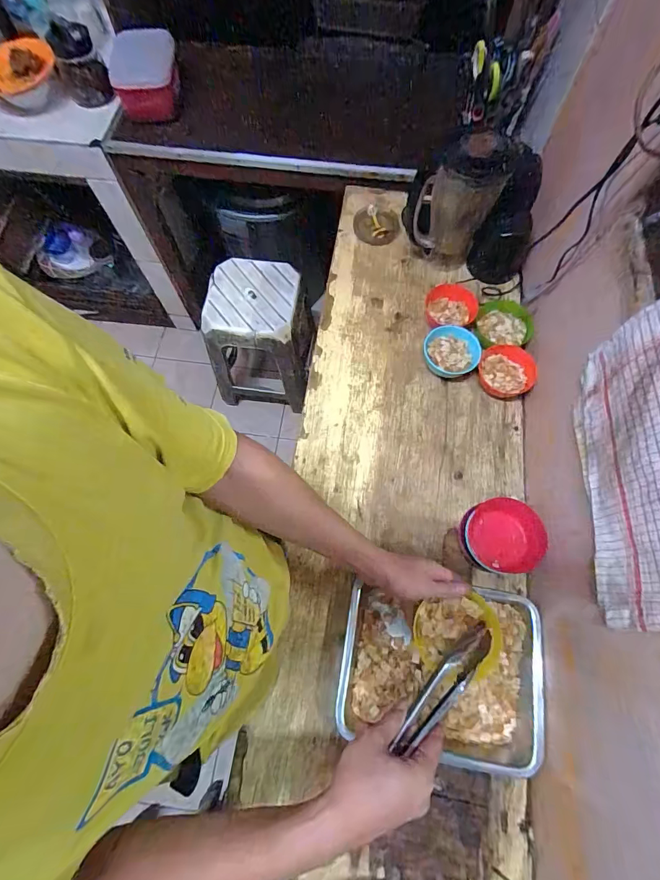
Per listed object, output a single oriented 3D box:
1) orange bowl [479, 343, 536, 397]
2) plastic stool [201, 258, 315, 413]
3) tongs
[{"bbox_3d":[0.361,-0.140,0.814,0.108,0.035,0.102,0,69,1],"label":"orange bowl"},{"bbox_3d":[-0.248,-0.370,1.450,0.357,0.416,0.333,-2,69,0],"label":"plastic stool"},{"bbox_3d":[0.137,0.285,0.464,0.177,0.020,0.032,-33,71,-32],"label":"tongs"}]

